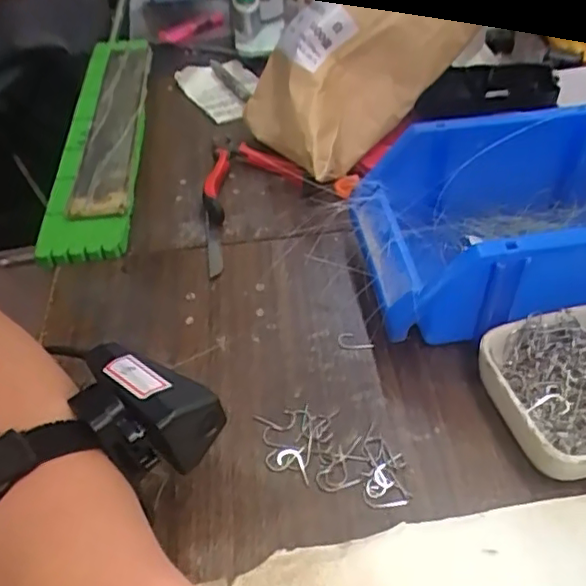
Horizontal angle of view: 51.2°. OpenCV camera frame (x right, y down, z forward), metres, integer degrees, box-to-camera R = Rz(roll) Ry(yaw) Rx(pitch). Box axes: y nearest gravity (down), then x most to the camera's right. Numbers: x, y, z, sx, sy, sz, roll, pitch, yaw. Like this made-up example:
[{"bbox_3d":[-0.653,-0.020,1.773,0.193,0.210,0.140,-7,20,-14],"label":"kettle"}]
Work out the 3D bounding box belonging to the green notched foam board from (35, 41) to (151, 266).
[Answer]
[{"bbox_3d":[-0.163,-0.144,0.534,0.065,0.027,0.331,-6,45,-2],"label":"green notched foam board"}]

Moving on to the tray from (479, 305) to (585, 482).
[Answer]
[{"bbox_3d":[0.144,0.050,0.307,0.087,0.031,0.083,-9,45,-4],"label":"tray"}]

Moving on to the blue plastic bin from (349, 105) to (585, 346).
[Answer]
[{"bbox_3d":[0.133,-0.039,0.364,0.187,0.080,0.127,-8,45,-4],"label":"blue plastic bin"}]

